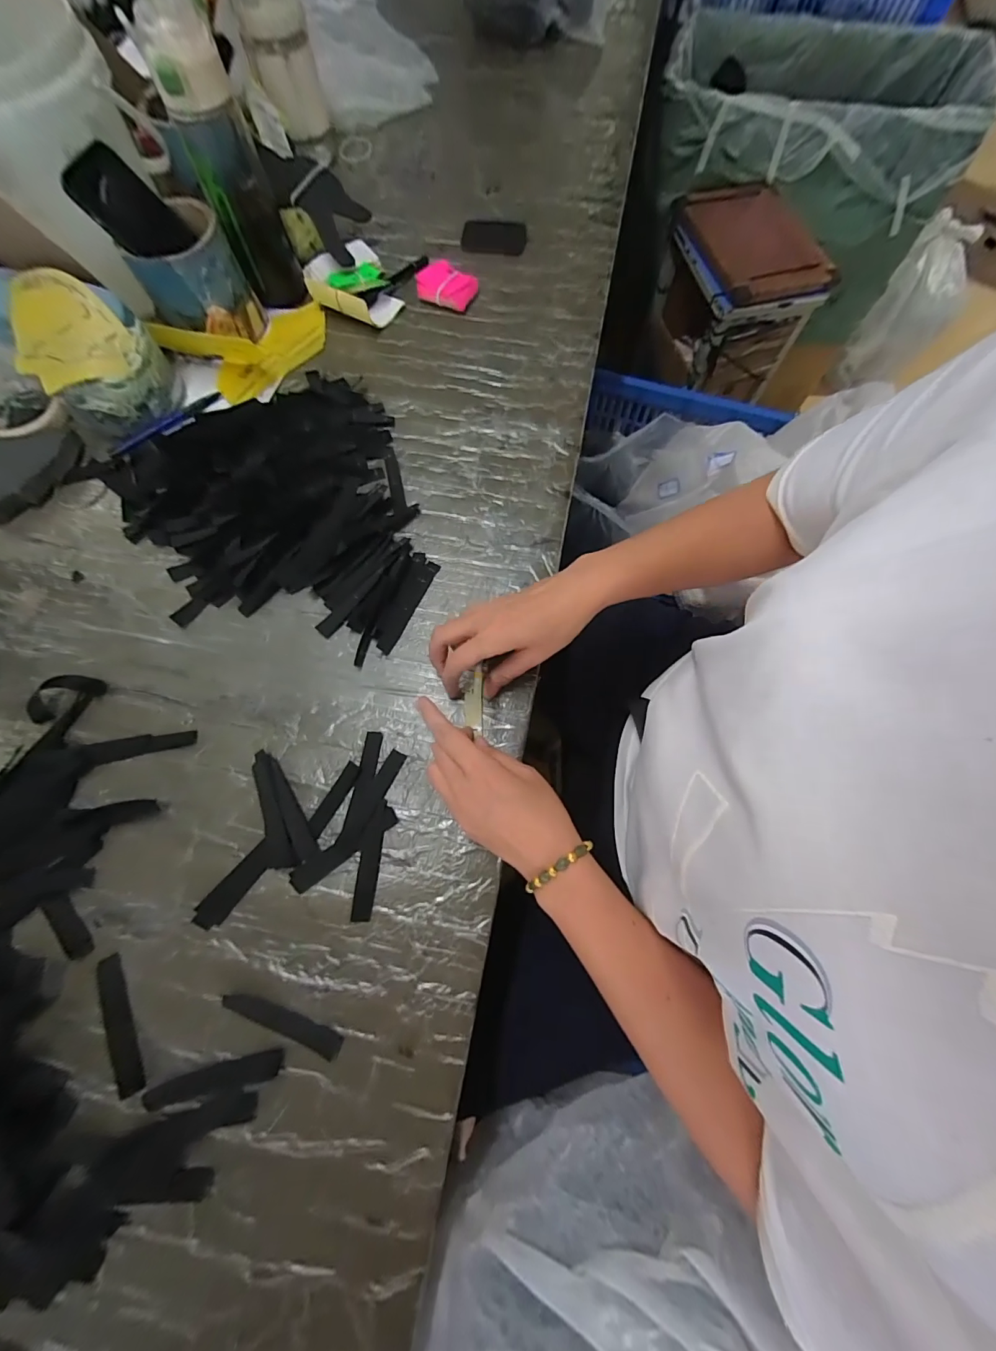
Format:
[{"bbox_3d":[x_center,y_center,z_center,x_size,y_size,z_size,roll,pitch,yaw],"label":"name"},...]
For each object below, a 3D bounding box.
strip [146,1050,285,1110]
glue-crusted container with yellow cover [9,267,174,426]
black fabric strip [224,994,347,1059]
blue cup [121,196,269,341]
[{"bbox_3d":[-0.200,0.284,0.309,0.092,0.004,0.017,-11,72,-4],"label":"strip"},{"bbox_3d":[-0.428,-0.337,0.467,0.119,0.100,0.109,0,71,0],"label":"glue-crusted container with yellow cover"},{"bbox_3d":[-0.158,0.253,0.320,0.093,0.004,0.015,20,72,6],"label":"black fabric strip"},{"bbox_3d":[-0.339,-0.450,0.504,0.084,0.106,0.091,0,71,0],"label":"blue cup"}]

